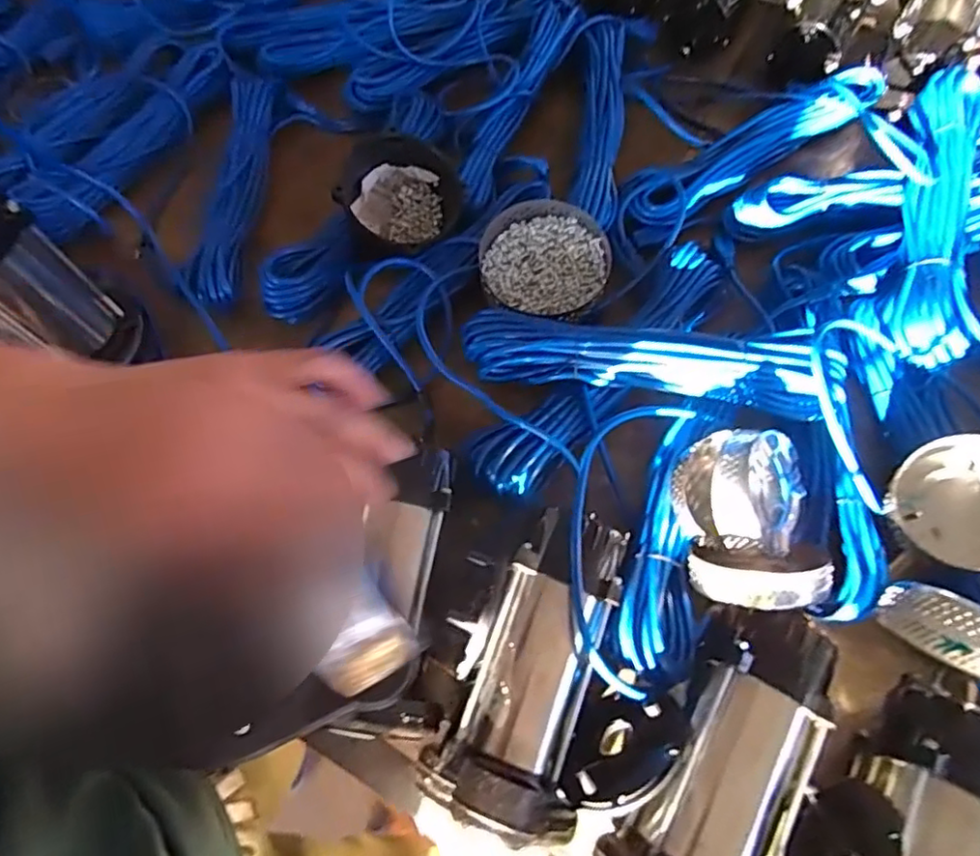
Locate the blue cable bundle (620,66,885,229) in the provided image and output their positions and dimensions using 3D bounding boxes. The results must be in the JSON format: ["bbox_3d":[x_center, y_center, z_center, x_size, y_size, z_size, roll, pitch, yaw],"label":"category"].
[{"bbox_3d":[0.312,-0.334,0.729,0.367,0.030,0.066,-32,68,-11],"label":"blue cable bundle"}]

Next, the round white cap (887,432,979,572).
[{"bbox_3d":[0.399,0.063,0.517,0.111,0.042,0.111,-5,77,21],"label":"round white cap"}]

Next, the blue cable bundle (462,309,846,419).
[{"bbox_3d":[0.142,-0.067,0.590,0.349,0.056,0.068,9,67,7],"label":"blue cable bundle"}]

